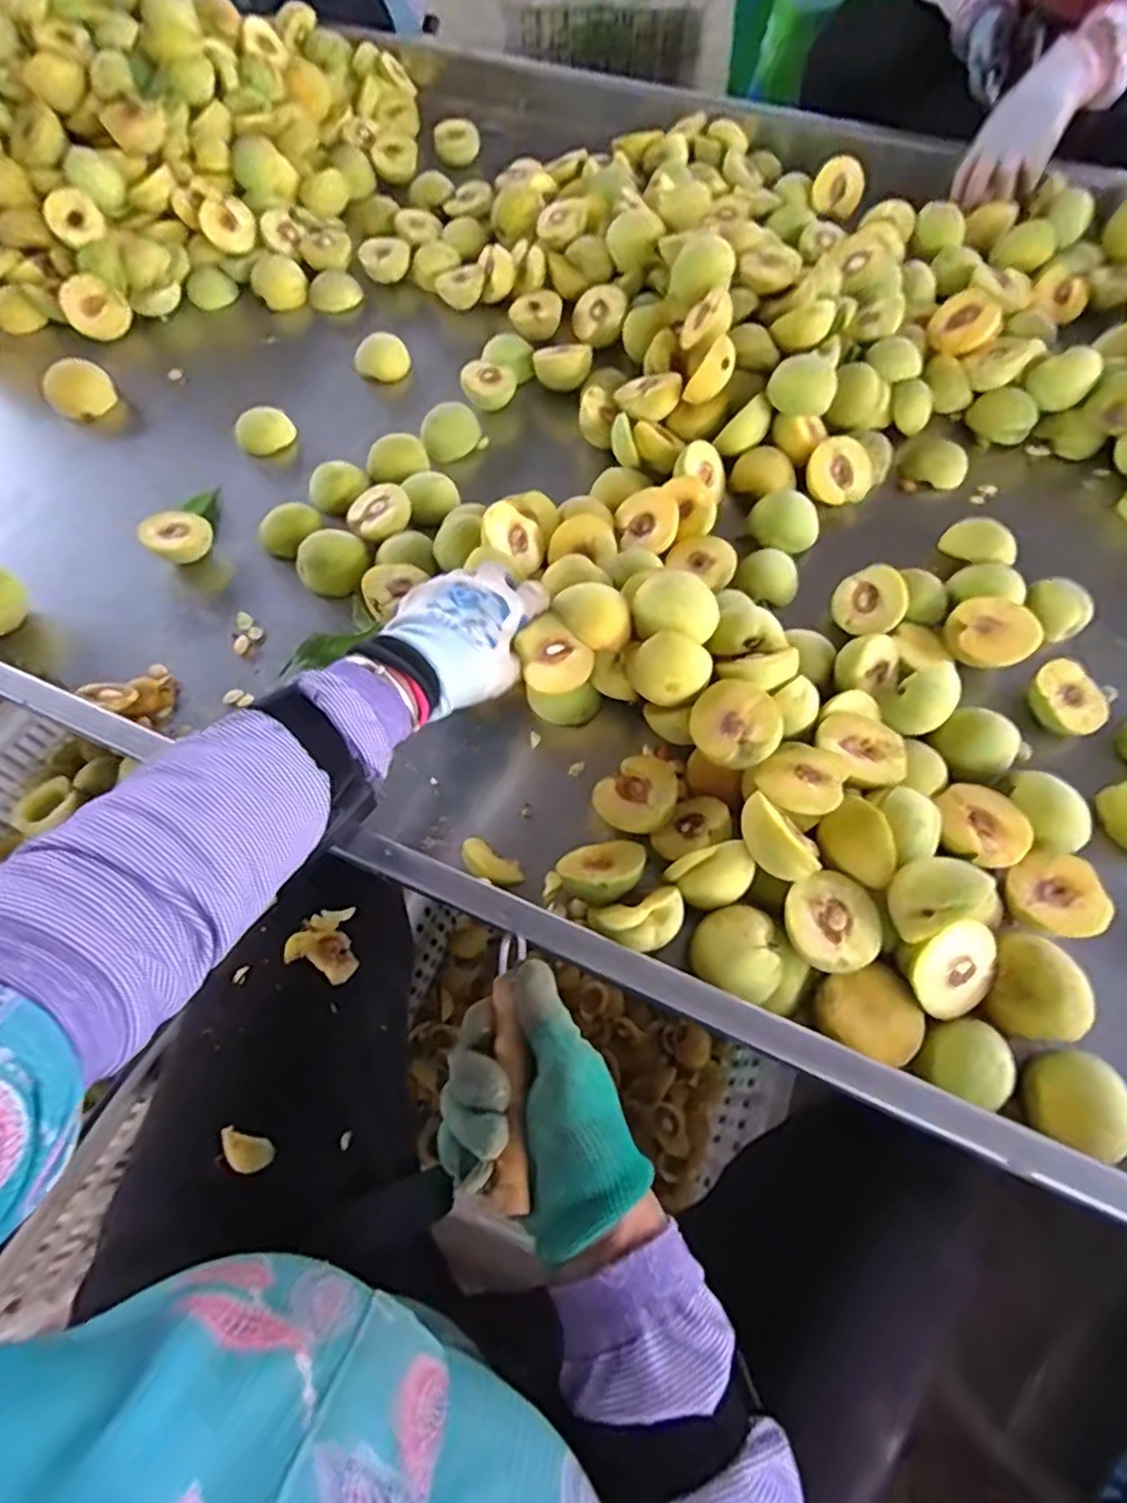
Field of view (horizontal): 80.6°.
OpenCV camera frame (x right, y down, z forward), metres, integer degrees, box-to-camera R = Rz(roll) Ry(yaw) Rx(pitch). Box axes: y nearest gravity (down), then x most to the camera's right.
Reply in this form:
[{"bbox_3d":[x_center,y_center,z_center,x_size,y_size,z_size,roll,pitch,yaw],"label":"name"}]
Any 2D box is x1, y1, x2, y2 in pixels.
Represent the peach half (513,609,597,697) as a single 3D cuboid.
[{"bbox_3d":[-0.010,-0.069,0.483,0.055,0.029,0.048,43,95,-16],"label":"peach half"}]

